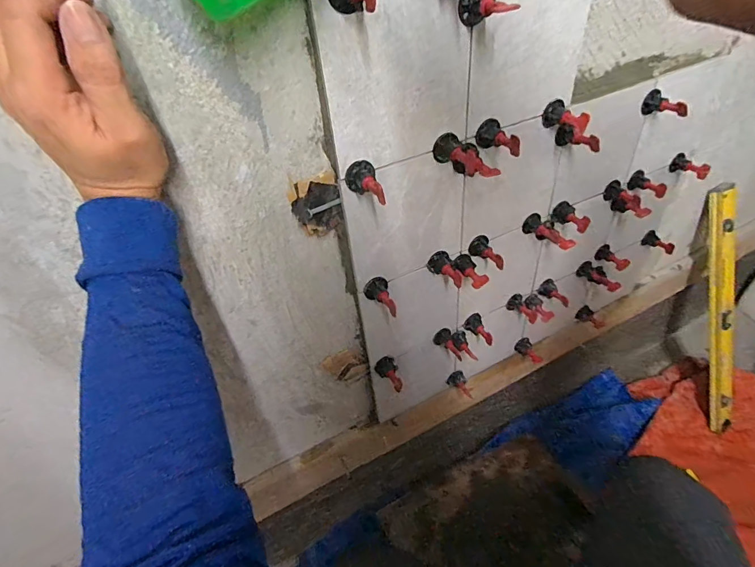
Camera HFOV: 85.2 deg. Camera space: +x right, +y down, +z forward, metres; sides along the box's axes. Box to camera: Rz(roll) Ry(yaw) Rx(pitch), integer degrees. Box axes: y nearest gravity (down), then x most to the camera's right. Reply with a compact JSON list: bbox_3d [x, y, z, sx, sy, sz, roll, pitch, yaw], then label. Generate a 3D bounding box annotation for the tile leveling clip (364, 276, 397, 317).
[{"bbox_3d":[0.003,0.017,0.487,0.030,0.028,0.045,-13,42,-7],"label":"tile leveling clip"}]

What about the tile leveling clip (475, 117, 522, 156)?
[{"bbox_3d":[0.127,-0.152,0.432,0.028,0.027,0.050,-16,42,-11],"label":"tile leveling clip"}]

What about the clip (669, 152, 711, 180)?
[{"bbox_3d":[0.492,-0.183,0.646,0.026,0.028,0.051,-30,46,-24],"label":"clip"}]

